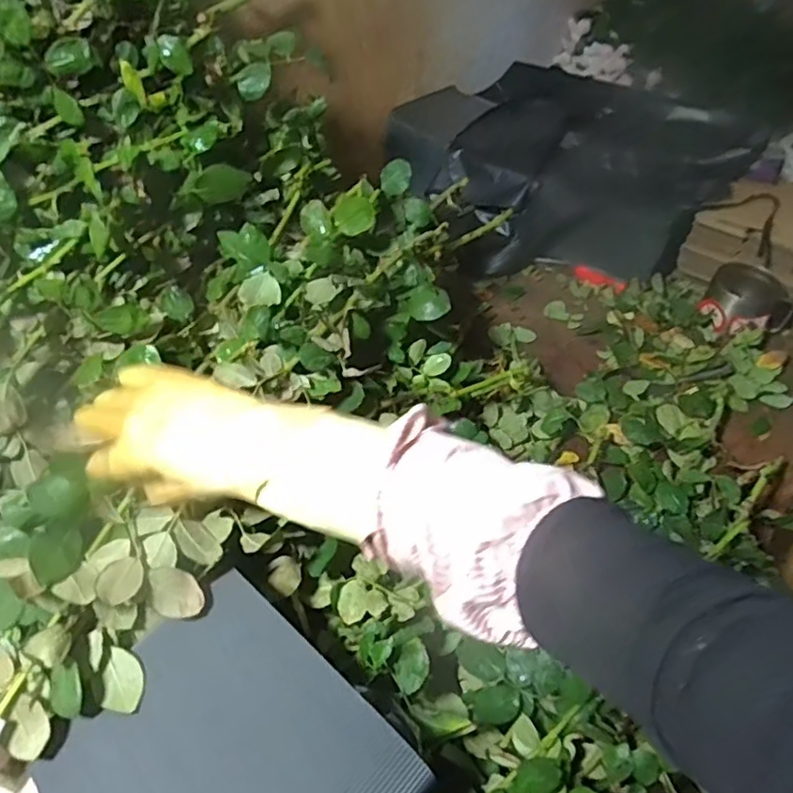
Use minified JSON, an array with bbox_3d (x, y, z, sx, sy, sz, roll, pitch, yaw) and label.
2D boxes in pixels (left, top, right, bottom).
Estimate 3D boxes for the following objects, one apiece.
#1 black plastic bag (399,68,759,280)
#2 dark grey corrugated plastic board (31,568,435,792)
[{"bbox_3d":[0.289,-0.456,1.162,0.463,0.184,0.614,-27,54,-20],"label":"black plastic bag"},{"bbox_3d":[-0.129,0.277,0.460,0.245,0.029,0.207,36,59,28],"label":"dark grey corrugated plastic board"}]

